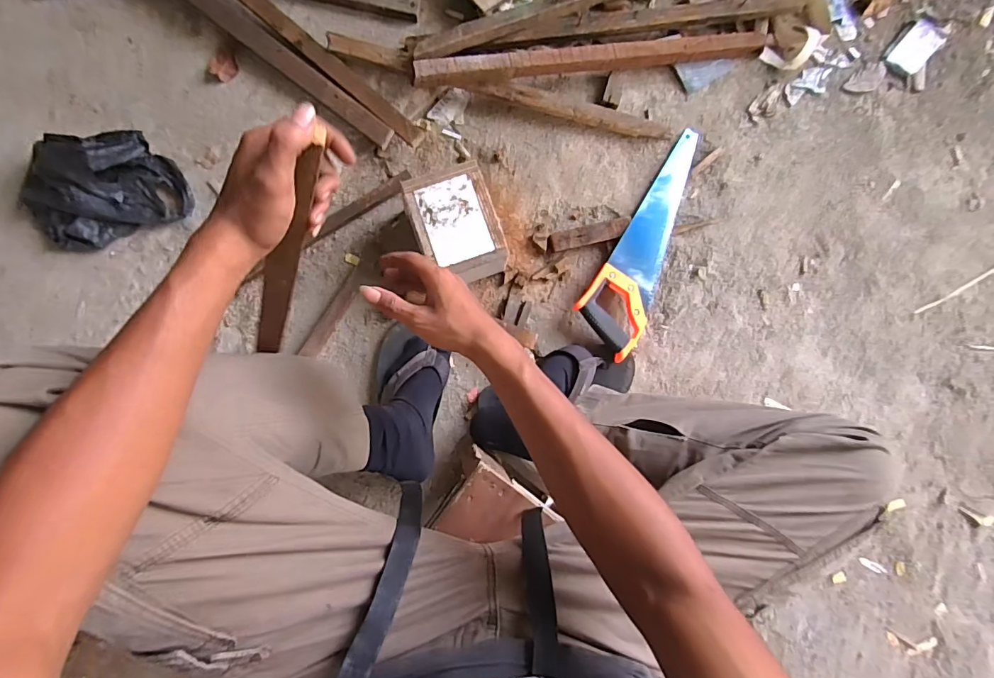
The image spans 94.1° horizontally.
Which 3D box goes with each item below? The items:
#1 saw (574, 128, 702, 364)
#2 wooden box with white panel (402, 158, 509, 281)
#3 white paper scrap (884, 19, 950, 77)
[{"bbox_3d":[0.282,-0.168,0.806,0.130,0.037,0.426,34,83,-2],"label":"saw"},{"bbox_3d":[-0.065,-0.173,0.733,0.120,0.104,0.165,-21,87,-7],"label":"wooden box with white panel"},{"bbox_3d":[0.808,-0.563,0.890,0.064,0.007,0.119,44,86,8],"label":"white paper scrap"}]

